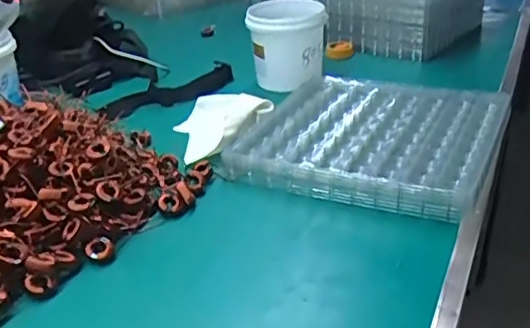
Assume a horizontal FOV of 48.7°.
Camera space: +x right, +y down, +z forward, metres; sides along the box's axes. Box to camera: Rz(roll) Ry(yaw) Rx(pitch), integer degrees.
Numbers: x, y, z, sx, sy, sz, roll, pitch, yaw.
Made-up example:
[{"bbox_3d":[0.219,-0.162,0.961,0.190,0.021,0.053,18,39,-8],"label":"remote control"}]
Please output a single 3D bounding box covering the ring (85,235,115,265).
[{"bbox_3d":[-0.167,0.085,0.590,0.028,0.014,0.032,-11,33,-18],"label":"ring"}]

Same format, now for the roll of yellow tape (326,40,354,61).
[{"bbox_3d":[0.144,-0.218,1.133,0.051,0.027,0.051,4,31,8],"label":"roll of yellow tape"}]

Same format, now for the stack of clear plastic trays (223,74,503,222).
[{"bbox_3d":[0.133,-0.047,0.759,0.314,0.042,0.311,13,33,21],"label":"stack of clear plastic trays"}]

